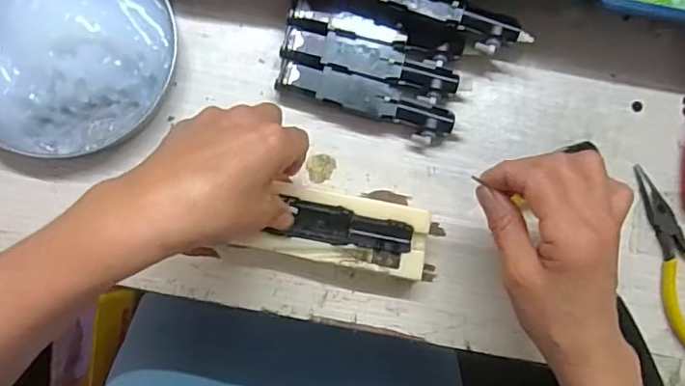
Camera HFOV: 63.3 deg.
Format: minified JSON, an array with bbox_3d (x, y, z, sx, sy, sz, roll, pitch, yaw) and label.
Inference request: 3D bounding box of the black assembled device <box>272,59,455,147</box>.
[{"bbox_3d":[0.016,-0.062,0.374,0.117,0.019,0.026,20,82,-1],"label":"black assembled device"}]

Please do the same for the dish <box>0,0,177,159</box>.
[{"bbox_3d":[-0.187,-0.101,0.363,0.139,0.029,0.143,0,83,-4],"label":"dish"}]

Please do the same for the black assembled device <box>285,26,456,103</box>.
[{"bbox_3d":[0.020,-0.087,0.377,0.117,0.019,0.026,16,82,-2],"label":"black assembled device"}]

